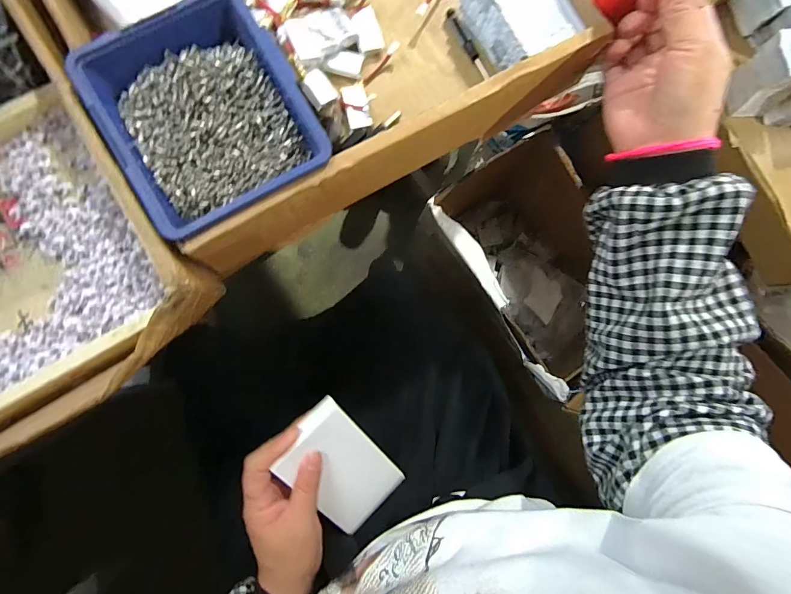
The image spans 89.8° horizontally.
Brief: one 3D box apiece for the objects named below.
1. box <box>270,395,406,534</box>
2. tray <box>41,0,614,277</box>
[{"bbox_3d":[-0.048,0.152,0.353,0.070,0.017,0.112,-44,117,-16],"label":"box"},{"bbox_3d":[-0.081,-0.264,0.311,0.349,0.061,0.380,-30,86,-6],"label":"tray"}]

